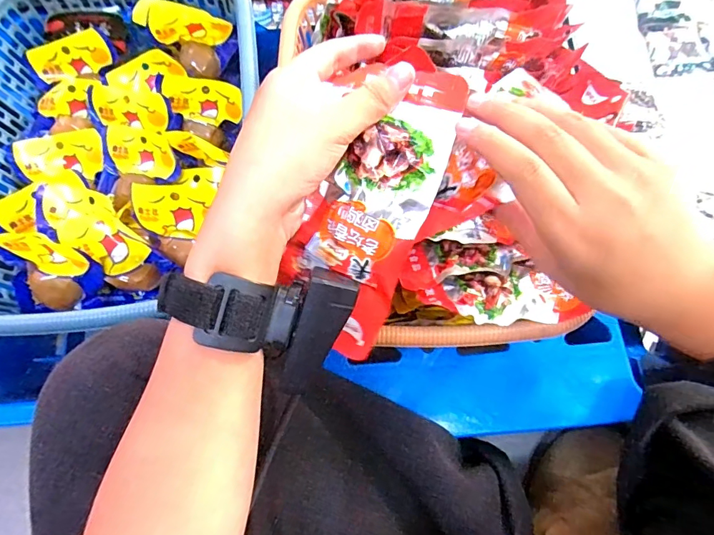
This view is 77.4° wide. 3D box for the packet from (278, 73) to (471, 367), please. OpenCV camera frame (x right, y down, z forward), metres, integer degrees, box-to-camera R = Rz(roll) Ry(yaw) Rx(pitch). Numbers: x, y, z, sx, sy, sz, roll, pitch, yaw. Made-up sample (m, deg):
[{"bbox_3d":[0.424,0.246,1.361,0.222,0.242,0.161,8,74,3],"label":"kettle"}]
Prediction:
[{"bbox_3d":[0.004,-0.032,0.262,0.068,0.024,0.170,24,105,7],"label":"packet"}]

